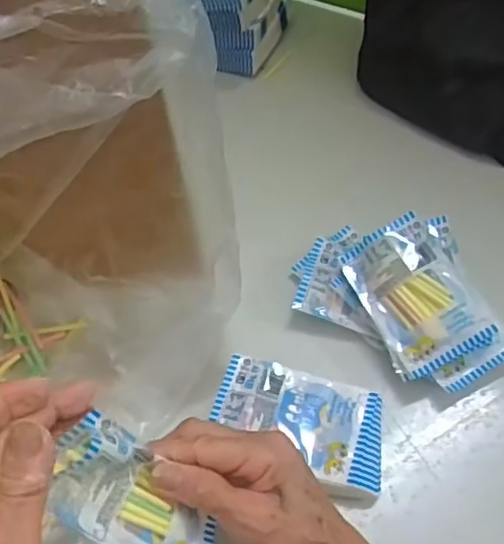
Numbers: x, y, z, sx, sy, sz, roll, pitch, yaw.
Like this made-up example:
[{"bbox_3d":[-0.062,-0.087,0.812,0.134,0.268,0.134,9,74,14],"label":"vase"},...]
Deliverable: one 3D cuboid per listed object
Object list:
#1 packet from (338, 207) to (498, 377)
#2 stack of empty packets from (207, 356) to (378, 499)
[{"bbox_3d":[0.112,0.014,0.434,0.067,0.011,0.104,-31,68,12],"label":"packet"},{"bbox_3d":[0.032,0.098,0.412,0.115,0.016,0.067,17,63,9],"label":"stack of empty packets"}]

